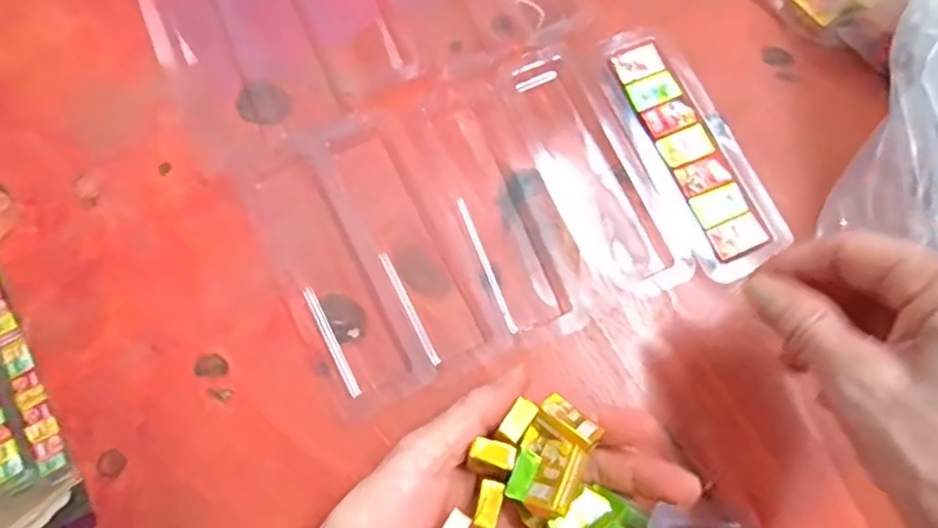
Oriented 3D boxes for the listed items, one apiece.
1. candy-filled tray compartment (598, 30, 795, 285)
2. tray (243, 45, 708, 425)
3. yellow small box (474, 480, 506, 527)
[{"bbox_3d":[0.110,-0.058,0.323,0.047,0.010,0.135,-21,75,-7],"label":"candy-filled tray compartment"},{"bbox_3d":[-0.004,-0.023,0.311,0.176,0.008,0.137,-24,75,-8],"label":"tray"},{"bbox_3d":[0.008,0.084,0.227,0.008,0.004,0.015,12,73,3],"label":"yellow small box"}]

